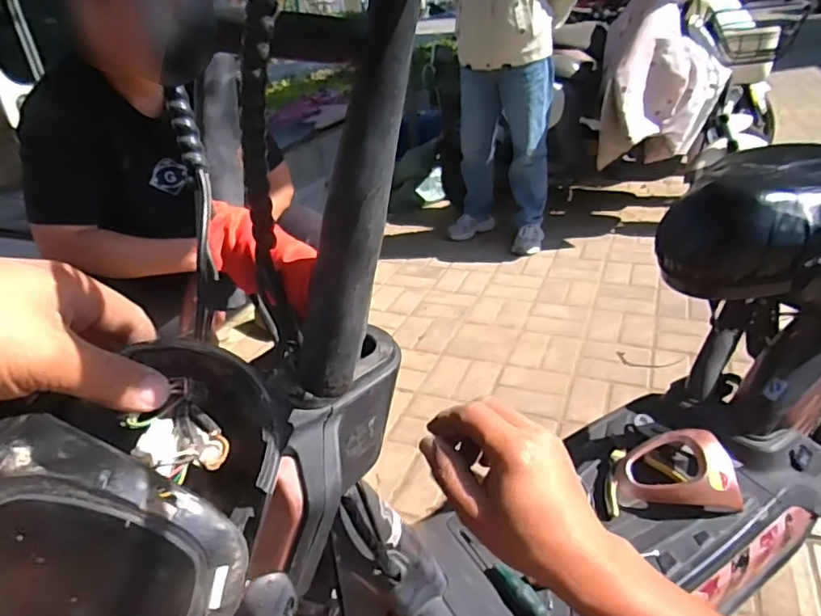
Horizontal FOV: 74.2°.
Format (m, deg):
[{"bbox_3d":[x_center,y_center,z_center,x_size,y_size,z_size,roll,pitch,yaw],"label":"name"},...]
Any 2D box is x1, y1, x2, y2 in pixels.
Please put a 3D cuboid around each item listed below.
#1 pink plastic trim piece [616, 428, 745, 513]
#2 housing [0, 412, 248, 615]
[{"bbox_3d":[0.362,0.217,0.734,0.150,0.079,0.089,7,32,20],"label":"pink plastic trim piece"},{"bbox_3d":[-0.137,0.096,0.223,0.133,0.087,0.048,23,-6,-13],"label":"housing"}]

